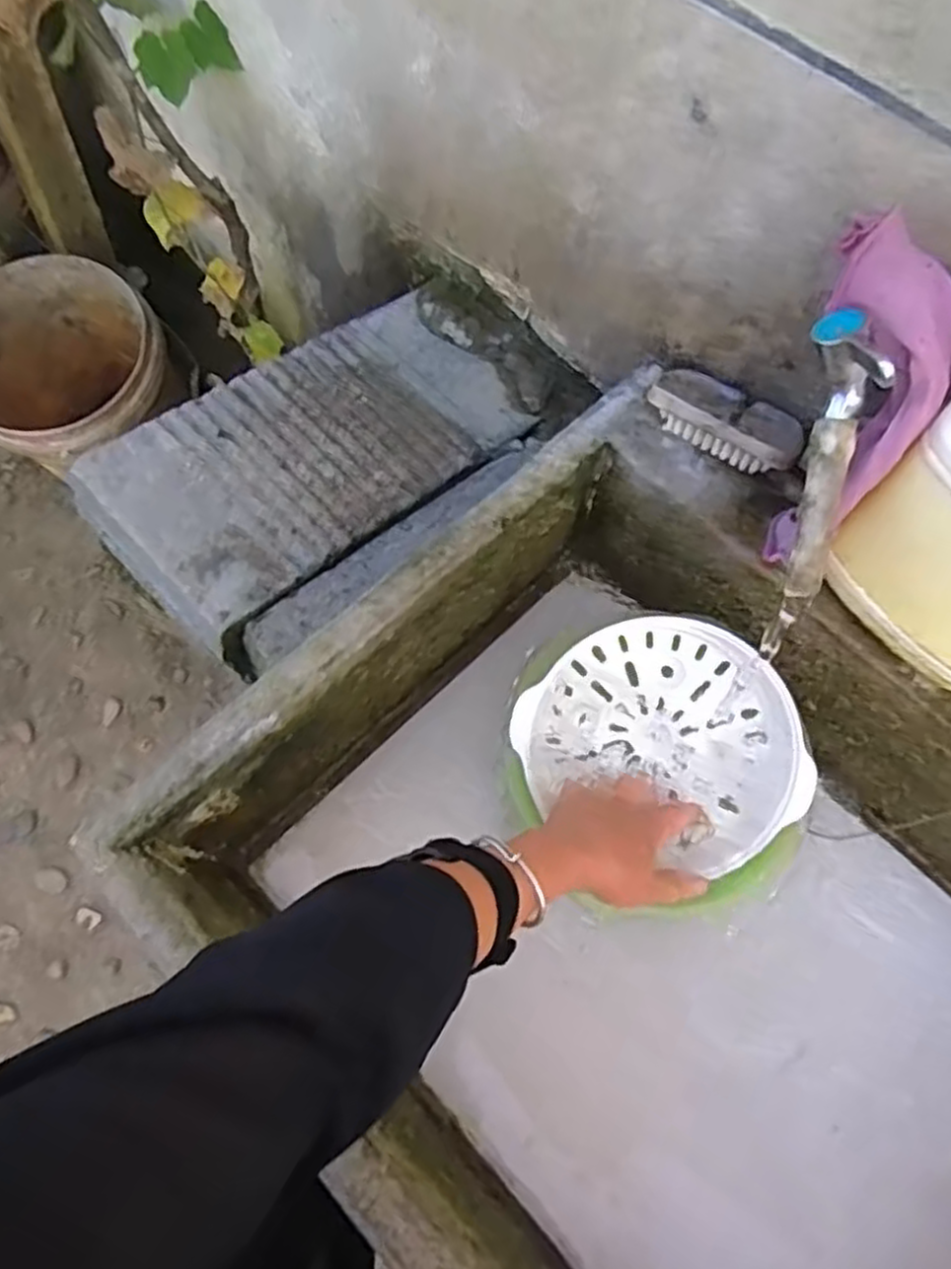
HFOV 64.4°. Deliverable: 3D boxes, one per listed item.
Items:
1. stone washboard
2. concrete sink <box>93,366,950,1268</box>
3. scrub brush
[{"bbox_3d":[-0.129,-0.187,0.728,0.221,0.047,0.440,42,64,14],"label":"stone washboard"},{"bbox_3d":[0.178,0.230,0.540,0.505,0.206,0.689,-42,75,-12],"label":"concrete sink"},{"bbox_3d":[0.194,-0.168,0.582,0.117,0.033,0.055,30,74,11],"label":"scrub brush"}]

